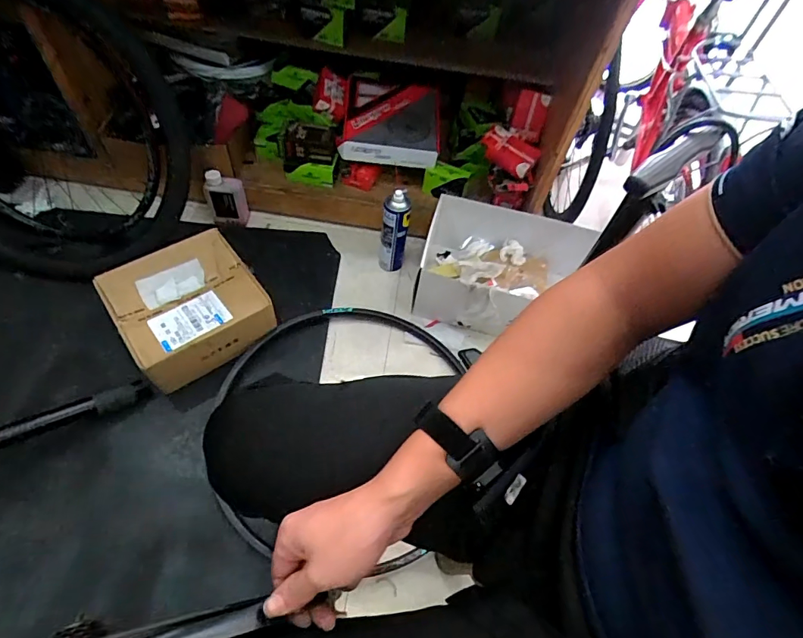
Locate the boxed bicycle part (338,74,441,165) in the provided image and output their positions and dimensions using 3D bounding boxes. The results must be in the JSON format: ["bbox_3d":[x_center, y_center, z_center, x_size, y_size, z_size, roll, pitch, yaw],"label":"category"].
[{"bbox_3d":[-0.021,-0.518,1.161,0.274,0.066,0.229,3,70,-16],"label":"boxed bicycle part"}]

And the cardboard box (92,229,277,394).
[{"bbox_3d":[-0.456,-0.023,0.972,0.277,0.126,0.264,-30,64,-24],"label":"cardboard box"}]

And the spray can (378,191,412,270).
[{"bbox_3d":[-0.018,-0.208,1.117,0.069,0.259,0.052,5,55,-4],"label":"spray can"}]

